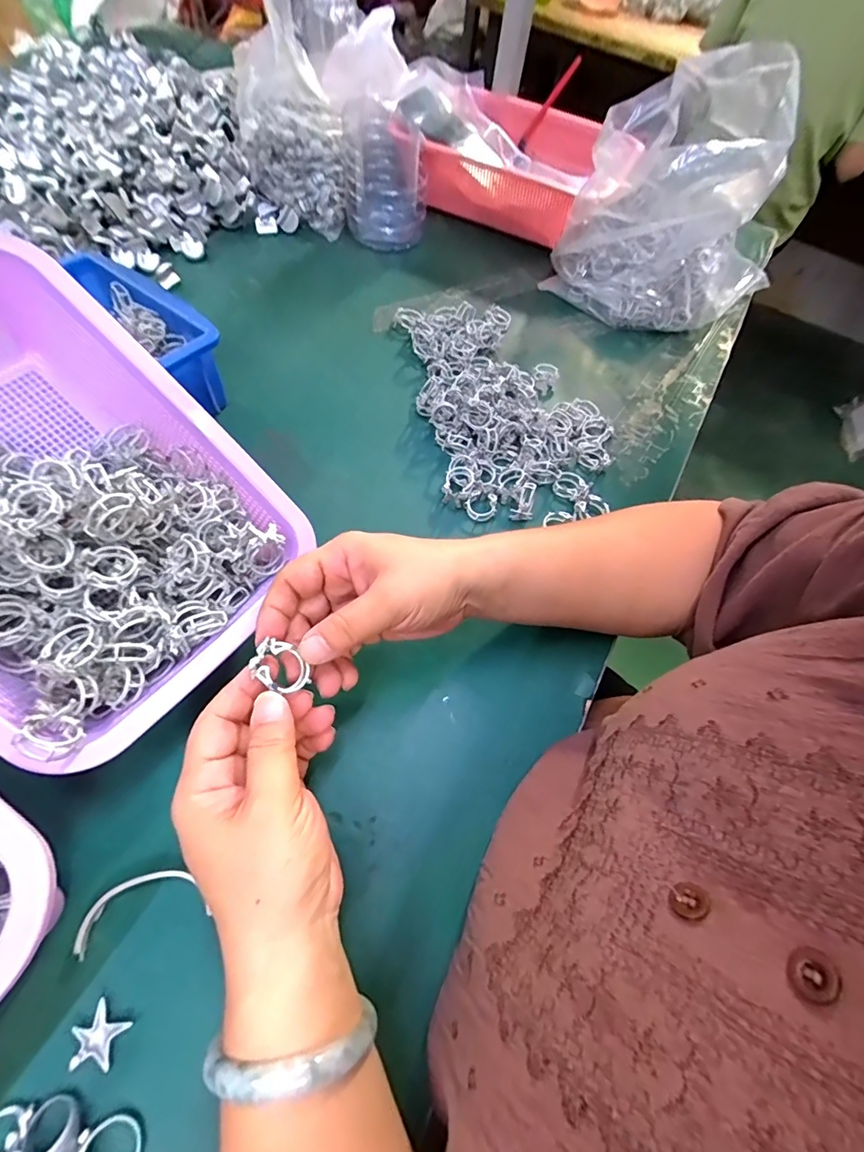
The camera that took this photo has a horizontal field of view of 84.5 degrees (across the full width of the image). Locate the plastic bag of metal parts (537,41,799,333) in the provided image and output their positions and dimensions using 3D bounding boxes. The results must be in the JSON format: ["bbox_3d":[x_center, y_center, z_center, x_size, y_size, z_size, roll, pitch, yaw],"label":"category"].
[{"bbox_3d":[0.281,-0.428,0.537,0.225,0.213,0.253,36,62,15],"label":"plastic bag of metal parts"}]

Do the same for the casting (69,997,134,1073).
[{"bbox_3d":[-0.156,0.215,0.221,0.022,0.004,0.022,19,59,4],"label":"casting"}]

